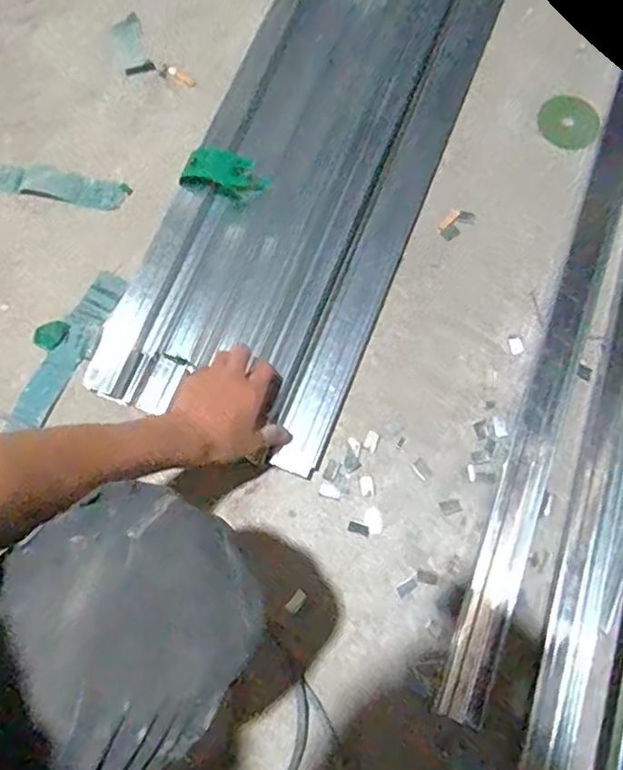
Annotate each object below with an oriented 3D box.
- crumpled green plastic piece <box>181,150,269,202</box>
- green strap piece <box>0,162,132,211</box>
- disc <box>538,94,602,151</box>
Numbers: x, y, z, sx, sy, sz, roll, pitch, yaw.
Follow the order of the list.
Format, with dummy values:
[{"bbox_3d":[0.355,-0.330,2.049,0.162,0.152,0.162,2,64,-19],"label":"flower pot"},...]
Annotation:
[{"bbox_3d":[-0.108,-0.260,0.725,0.104,0.024,0.043,18,78,3],"label":"crumpled green plastic piece"},{"bbox_3d":[-0.397,-0.270,0.755,0.326,0.007,0.044,10,77,1],"label":"green strap piece"},{"bbox_3d":[0.342,-0.349,0.780,0.070,0.004,0.078,-42,81,-2],"label":"disc"}]

